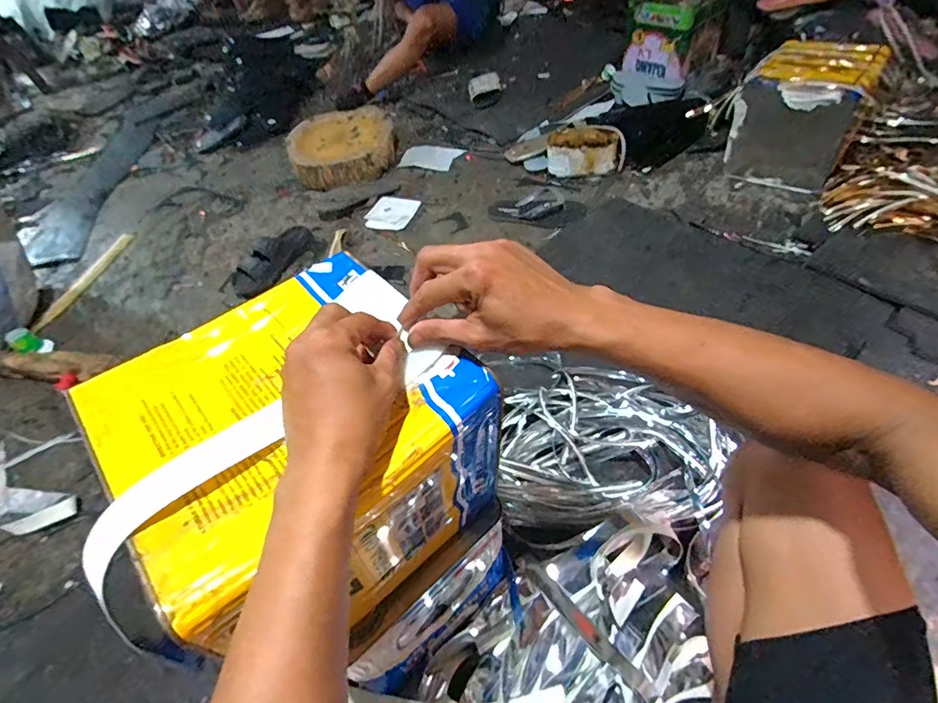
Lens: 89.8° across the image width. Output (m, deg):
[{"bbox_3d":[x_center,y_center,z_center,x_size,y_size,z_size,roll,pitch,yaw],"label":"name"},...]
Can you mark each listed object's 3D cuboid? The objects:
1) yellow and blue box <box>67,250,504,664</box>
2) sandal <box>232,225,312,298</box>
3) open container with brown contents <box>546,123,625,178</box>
[{"bbox_3d":[-0.135,0.100,0.447,0.255,0.240,0.239,-37,56,-23],"label":"yellow and blue box"},{"bbox_3d":[-0.524,-0.251,1.271,0.084,0.069,0.265,27,58,25],"label":"sandal"},{"bbox_3d":[0.342,-0.592,1.386,0.217,0.092,0.139,-3,49,3],"label":"open container with brown contents"}]

